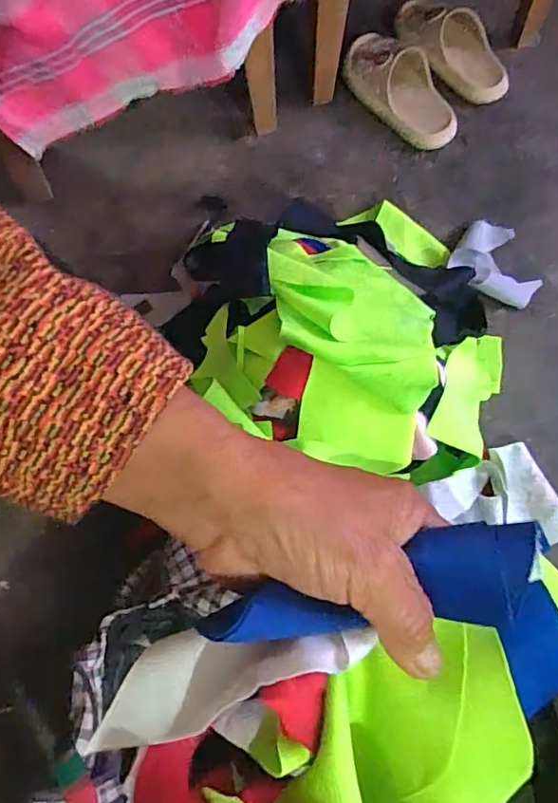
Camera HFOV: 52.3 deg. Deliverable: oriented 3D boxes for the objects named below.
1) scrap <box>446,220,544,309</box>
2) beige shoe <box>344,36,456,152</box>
[{"bbox_3d":[0.301,-0.190,0.775,0.120,0.038,0.122,0,69,1],"label":"scrap"},{"bbox_3d":[0.183,-0.476,0.866,0.094,0.067,0.216,-43,74,-14],"label":"beige shoe"}]

